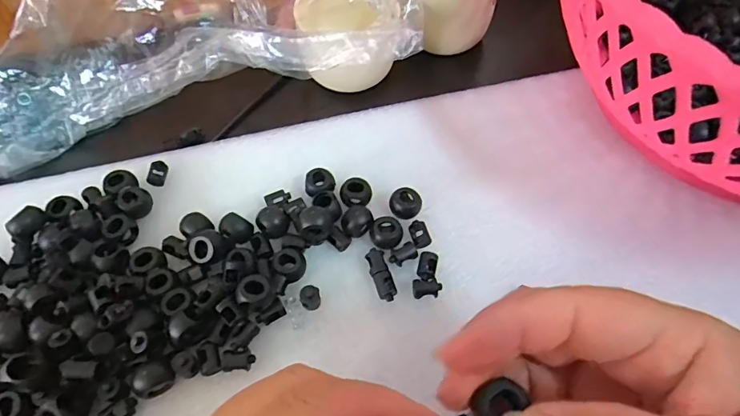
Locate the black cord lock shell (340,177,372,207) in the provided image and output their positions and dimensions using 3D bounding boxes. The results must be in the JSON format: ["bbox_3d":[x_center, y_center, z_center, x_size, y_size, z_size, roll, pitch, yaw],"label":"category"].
[{"bbox_3d":[-0.008,-0.008,0.261,0.017,0.012,0.014,-4,60,-3],"label":"black cord lock shell"}]

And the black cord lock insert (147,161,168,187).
[{"bbox_3d":[-0.125,-0.021,0.268,0.009,0.004,0.015,4,60,1],"label":"black cord lock insert"}]

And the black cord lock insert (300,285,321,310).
[{"bbox_3d":[-0.030,0.044,0.229,0.010,0.014,0.010,0,60,-1],"label":"black cord lock insert"}]

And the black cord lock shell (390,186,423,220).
[{"bbox_3d":[0.019,-0.002,0.256,0.017,0.011,0.015,-31,65,-17],"label":"black cord lock shell"}]

